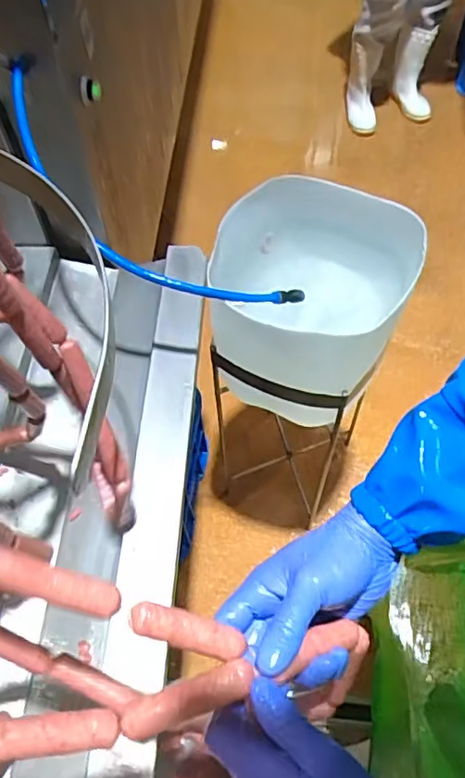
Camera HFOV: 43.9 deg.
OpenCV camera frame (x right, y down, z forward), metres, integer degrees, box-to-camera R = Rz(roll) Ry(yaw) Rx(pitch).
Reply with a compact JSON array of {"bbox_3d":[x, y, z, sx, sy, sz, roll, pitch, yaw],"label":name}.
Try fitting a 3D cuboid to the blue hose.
[{"bbox_3d":[-0.130,-0.239,0.770,0.484,0.061,0.162,44,69,-1],"label":"blue hose"}]

